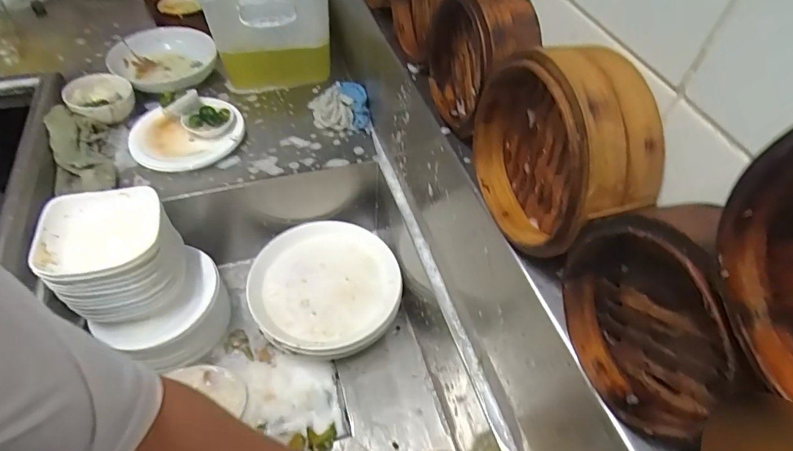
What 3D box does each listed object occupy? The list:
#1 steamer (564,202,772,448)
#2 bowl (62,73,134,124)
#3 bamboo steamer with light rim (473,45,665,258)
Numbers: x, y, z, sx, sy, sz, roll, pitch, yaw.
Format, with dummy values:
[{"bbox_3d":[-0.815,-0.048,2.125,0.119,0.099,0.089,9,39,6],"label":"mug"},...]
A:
[{"bbox_3d":[0.166,0.062,0.294,0.050,0.132,0.137,-8,50,-14],"label":"steamer"},{"bbox_3d":[-0.548,-0.236,0.840,0.106,0.037,0.110,4,48,-4],"label":"bowl"},{"bbox_3d":[0.132,-0.061,0.375,0.076,0.152,0.158,-7,49,-13],"label":"bamboo steamer with light rim"}]

